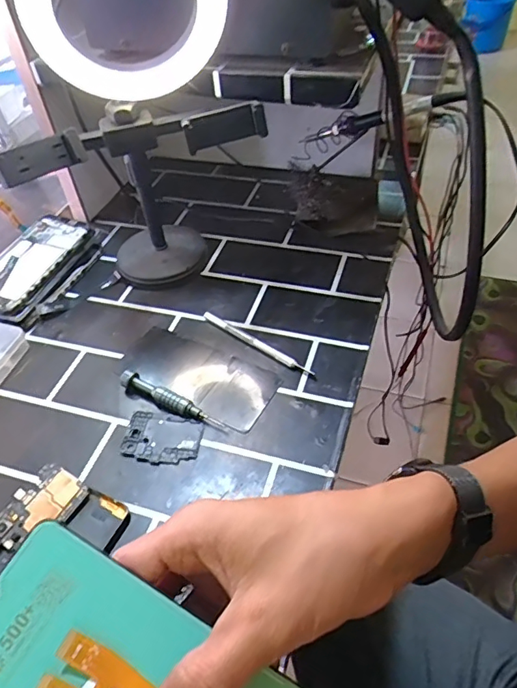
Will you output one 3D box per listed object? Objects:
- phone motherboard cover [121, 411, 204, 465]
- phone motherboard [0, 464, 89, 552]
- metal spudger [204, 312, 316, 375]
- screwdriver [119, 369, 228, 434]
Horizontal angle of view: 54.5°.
[{"bbox_3d":[-0.083,0.081,0.432,0.065,0.004,0.045,7,49,12],"label":"phone motherboard cover"},{"bbox_3d":[-0.170,0.127,0.389,0.044,0.005,0.065,32,61,17],"label":"phone motherboard"},{"bbox_3d":[-0.003,-0.001,0.497,0.134,0.008,0.007,29,57,28],"label":"metal spudger"},{"bbox_3d":[-0.078,0.051,0.452,0.112,0.018,0.013,21,53,23],"label":"screwdriver"}]

